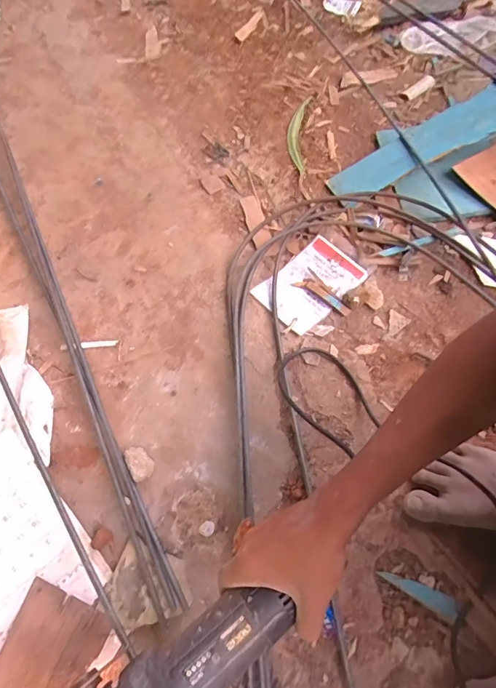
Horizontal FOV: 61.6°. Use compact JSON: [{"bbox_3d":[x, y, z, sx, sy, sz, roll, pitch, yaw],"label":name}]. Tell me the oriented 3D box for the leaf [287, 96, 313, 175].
[{"bbox_3d":[0.101,-0.431,0.834,0.038,0.015,0.210,7,66,3],"label":"leaf"}]

